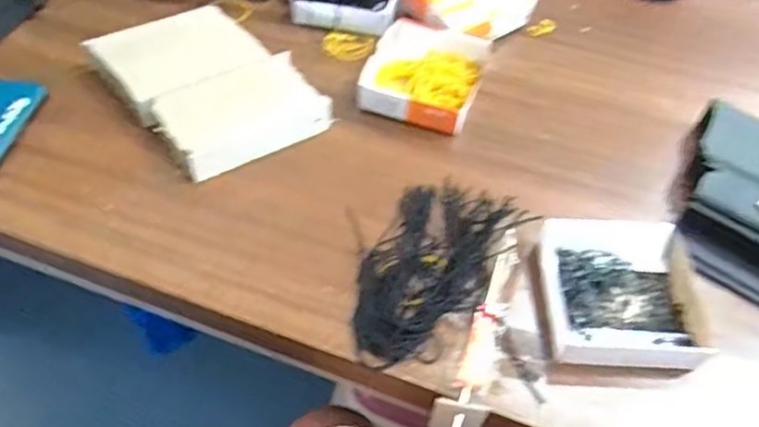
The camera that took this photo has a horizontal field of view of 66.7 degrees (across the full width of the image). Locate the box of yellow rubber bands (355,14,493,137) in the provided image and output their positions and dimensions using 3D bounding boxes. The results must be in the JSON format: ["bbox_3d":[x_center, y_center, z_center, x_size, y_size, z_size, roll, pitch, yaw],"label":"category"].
[{"bbox_3d":[0.044,-0.134,0.556,0.104,0.030,0.120,16,53,10],"label":"box of yellow rubber bands"}]

